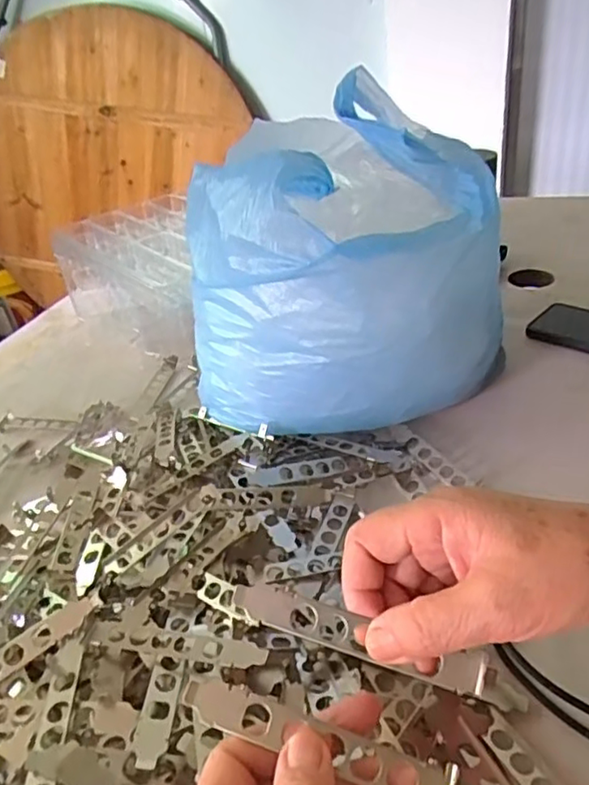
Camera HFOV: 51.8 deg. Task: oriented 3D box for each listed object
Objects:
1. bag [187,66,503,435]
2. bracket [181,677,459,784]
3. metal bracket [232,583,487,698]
[{"bbox_3d":[0.055,-0.117,0.598,0.271,0.268,0.269,3,37,14],"label":"bag"},{"bbox_3d":[0.008,0.151,0.264,0.122,0.012,0.017,13,40,16],"label":"bracket"},{"bbox_3d":[0.028,0.115,0.288,0.119,0.012,0.019,15,83,14],"label":"metal bracket"}]

